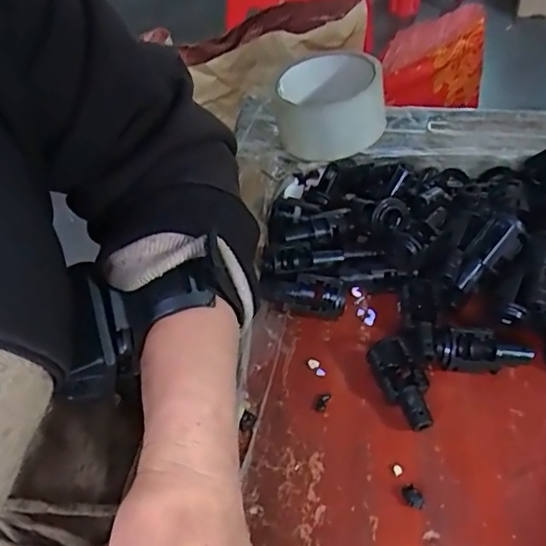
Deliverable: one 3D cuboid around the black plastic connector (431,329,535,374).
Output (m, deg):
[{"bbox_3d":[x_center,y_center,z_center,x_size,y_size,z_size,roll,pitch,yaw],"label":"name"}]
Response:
[{"bbox_3d":[0.124,0.048,0.337,0.056,0.022,0.025,-1,46,0],"label":"black plastic connector"}]

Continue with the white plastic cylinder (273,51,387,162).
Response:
[{"bbox_3d":[0.045,-0.137,0.455,0.089,0.058,0.084,2,46,3],"label":"white plastic cylinder"}]

